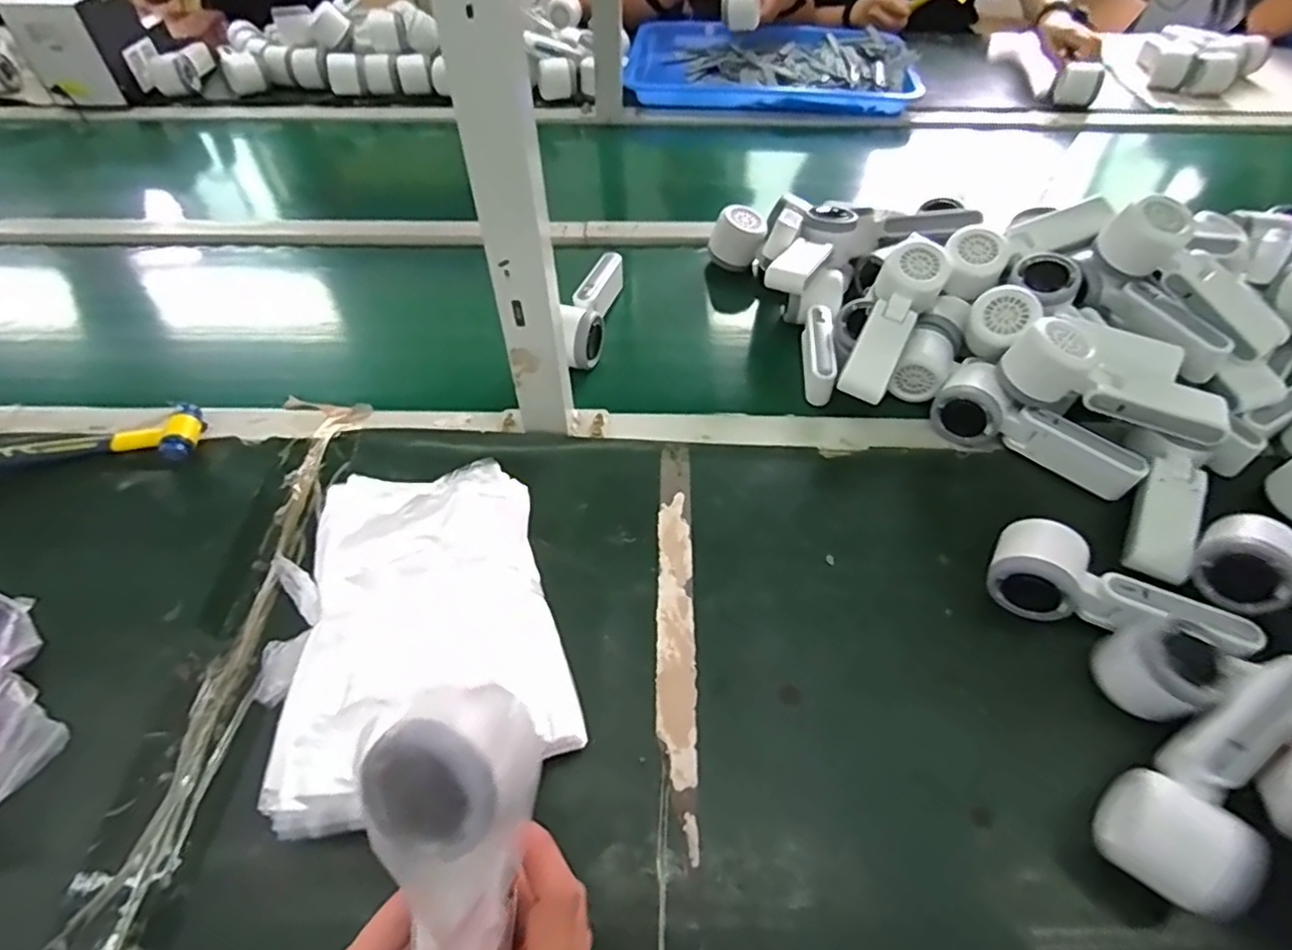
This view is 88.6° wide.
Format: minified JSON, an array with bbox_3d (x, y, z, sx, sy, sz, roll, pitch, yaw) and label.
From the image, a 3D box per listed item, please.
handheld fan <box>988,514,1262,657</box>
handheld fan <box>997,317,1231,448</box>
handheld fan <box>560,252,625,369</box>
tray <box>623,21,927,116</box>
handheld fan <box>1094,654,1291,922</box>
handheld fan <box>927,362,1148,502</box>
[{"bbox_3d":[0.332,0.092,0.472,0.161,0.057,0.058,24,55,18],"label":"handheld fan"},{"bbox_3d":[0.383,-0.078,0.547,0.166,0.064,0.057,20,54,16],"label":"handheld fan"},{"bbox_3d":[-0.055,-0.178,0.692,0.037,0.059,0.170,7,51,6],"label":"handheld fan"},{"bbox_3d":[0.211,-0.703,1.139,0.475,0.037,0.320,6,51,5],"label":"tray"},{"bbox_3d":[0.335,0.170,0.383,0.163,0.050,0.060,-44,62,-13],"label":"handheld fan"},{"bbox_3d":[0.341,-0.046,0.580,0.168,0.053,0.065,21,54,16],"label":"handheld fan"}]

